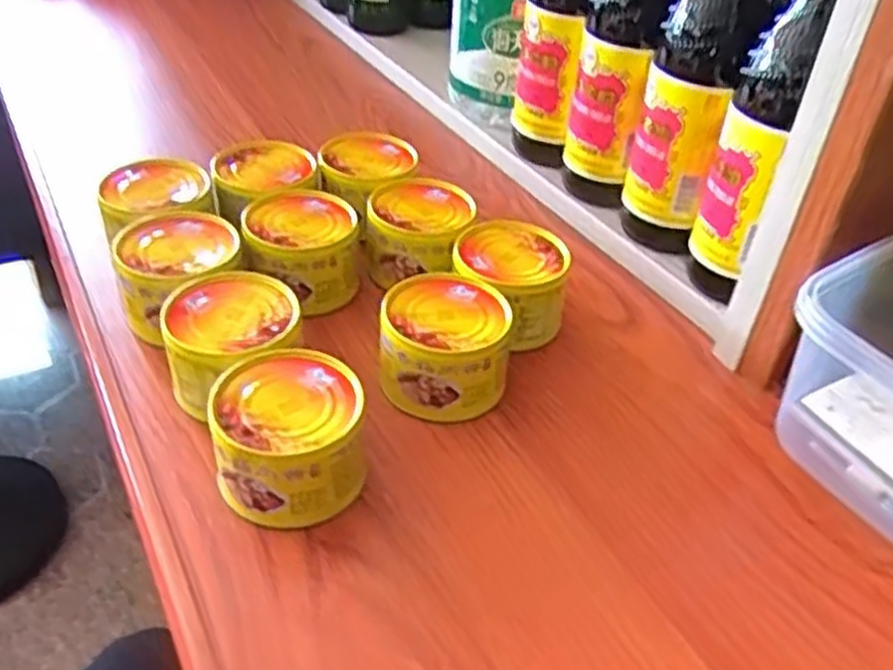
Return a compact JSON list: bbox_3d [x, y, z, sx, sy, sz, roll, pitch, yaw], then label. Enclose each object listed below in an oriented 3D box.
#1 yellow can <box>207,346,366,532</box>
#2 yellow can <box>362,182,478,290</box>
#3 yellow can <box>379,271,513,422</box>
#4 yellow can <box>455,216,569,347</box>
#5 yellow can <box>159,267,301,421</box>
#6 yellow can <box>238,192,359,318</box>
[{"bbox_3d":[-0.078,0.052,0.378,0.066,0.063,0.074,-8,41,-16],"label":"yellow can"},{"bbox_3d":[-0.019,-0.069,0.517,0.069,0.039,0.079,12,39,7],"label":"yellow can"},{"bbox_3d":[0.000,0.006,0.434,0.070,0.054,0.073,4,39,-3],"label":"yellow can"},{"bbox_3d":[0.041,-0.031,0.483,0.065,0.056,0.068,4,39,-3],"label":"yellow can"},{"bbox_3d":[-0.115,0.004,0.420,0.070,0.045,0.078,-27,49,-34],"label":"yellow can"},{"bbox_3d":[-0.094,-0.057,0.501,0.067,0.048,0.082,-6,40,-14],"label":"yellow can"}]

